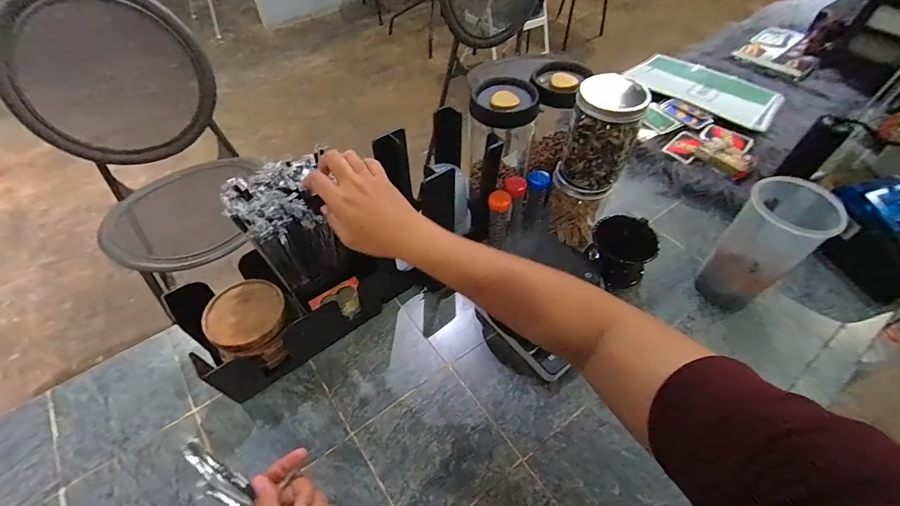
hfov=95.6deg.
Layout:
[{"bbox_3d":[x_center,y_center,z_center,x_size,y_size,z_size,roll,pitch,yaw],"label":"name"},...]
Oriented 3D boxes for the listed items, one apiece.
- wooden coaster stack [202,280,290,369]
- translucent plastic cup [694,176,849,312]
[{"bbox_3d":[-0.261,0.102,0.548,0.103,0.088,0.103,-3,51,-2],"label":"wooden coaster stack"},{"bbox_3d":[0.428,-0.006,0.563,0.093,0.183,0.092,0,51,0],"label":"translucent plastic cup"}]

